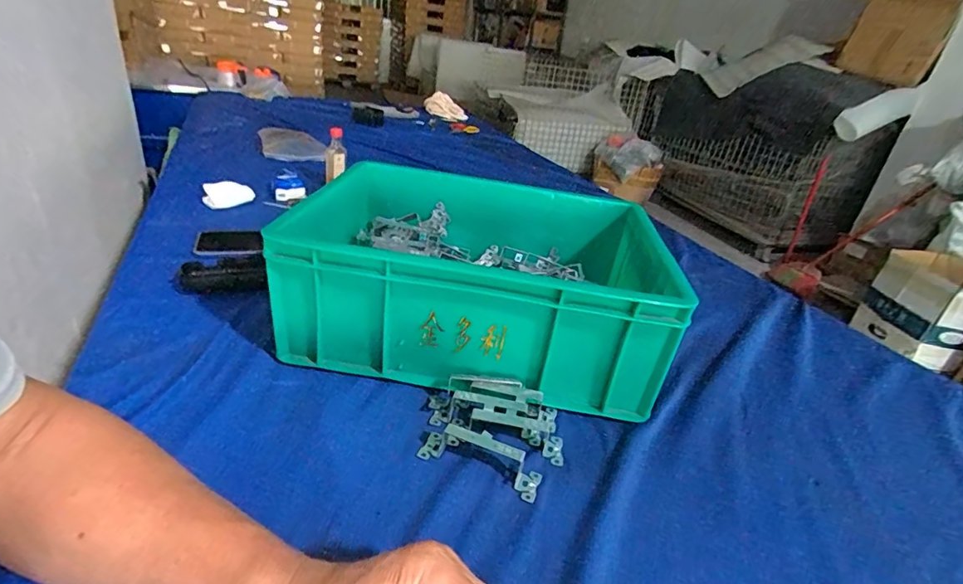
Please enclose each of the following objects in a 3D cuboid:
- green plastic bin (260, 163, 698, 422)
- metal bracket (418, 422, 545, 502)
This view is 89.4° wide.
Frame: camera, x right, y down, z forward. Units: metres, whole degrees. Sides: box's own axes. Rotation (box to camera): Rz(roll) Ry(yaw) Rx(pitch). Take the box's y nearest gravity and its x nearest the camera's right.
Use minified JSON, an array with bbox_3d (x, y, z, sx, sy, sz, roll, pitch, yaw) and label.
[{"bbox_3d":[0.004,-0.026,0.611,0.401,0.157,0.333,9,28,3],"label":"green plastic bin"},{"bbox_3d":[0.000,0.137,0.417,0.106,0.032,0.026,16,29,16],"label":"metal bracket"}]

